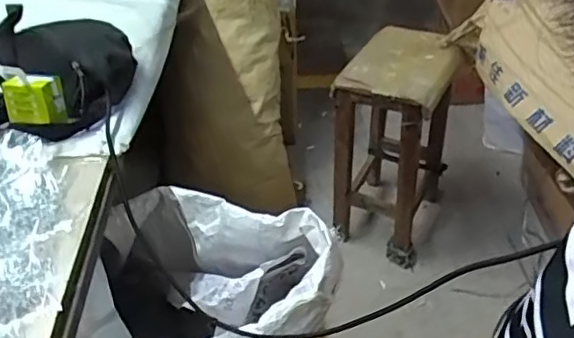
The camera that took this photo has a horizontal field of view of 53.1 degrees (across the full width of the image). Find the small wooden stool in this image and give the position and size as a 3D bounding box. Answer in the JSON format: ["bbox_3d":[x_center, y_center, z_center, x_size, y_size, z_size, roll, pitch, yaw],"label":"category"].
[{"bbox_3d":[0.289,-0.064,1.537,0.240,0.526,0.383,15,38,21],"label":"small wooden stool"}]

